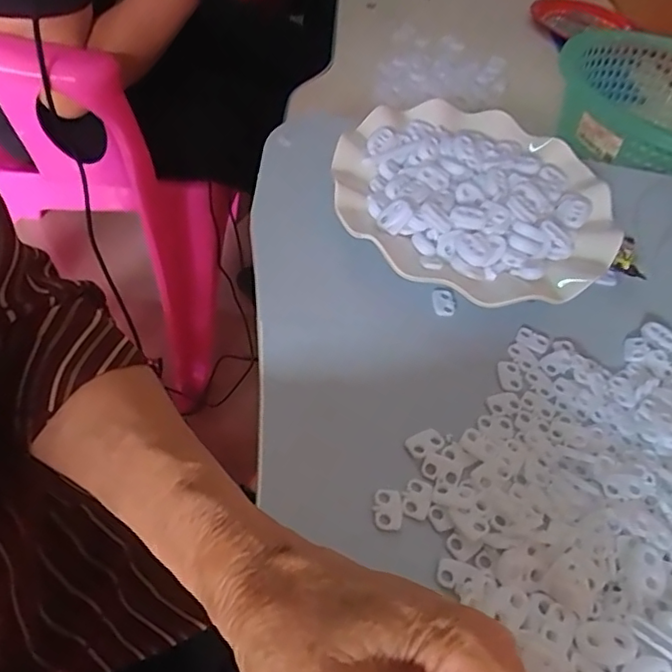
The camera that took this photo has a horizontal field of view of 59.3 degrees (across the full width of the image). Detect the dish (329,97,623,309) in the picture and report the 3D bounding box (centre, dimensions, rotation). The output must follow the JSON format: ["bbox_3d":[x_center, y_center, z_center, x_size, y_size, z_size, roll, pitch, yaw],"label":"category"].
[{"bbox_3d":[0.083,-0.083,0.381,0.170,0.045,0.176,3,49,-3],"label":"dish"}]

